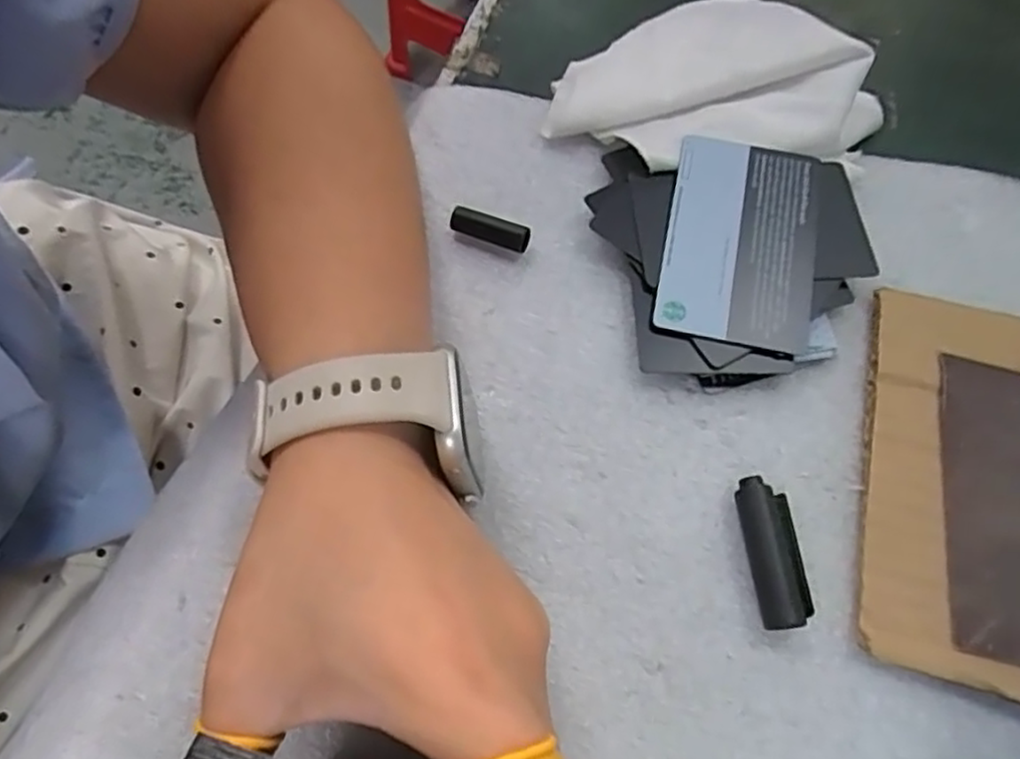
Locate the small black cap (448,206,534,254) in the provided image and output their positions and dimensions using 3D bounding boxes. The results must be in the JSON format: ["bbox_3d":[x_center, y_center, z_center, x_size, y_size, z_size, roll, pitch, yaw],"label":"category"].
[{"bbox_3d":[-0.007,-0.057,0.264,0.031,0.009,0.008,21,66,11],"label":"small black cap"}]

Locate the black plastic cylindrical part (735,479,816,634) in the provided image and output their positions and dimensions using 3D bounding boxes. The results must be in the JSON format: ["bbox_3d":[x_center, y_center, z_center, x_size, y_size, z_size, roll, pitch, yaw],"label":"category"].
[{"bbox_3d":[0.081,0.053,0.213,0.016,0.010,0.044,-6,64,-2],"label":"black plastic cylindrical part"}]

